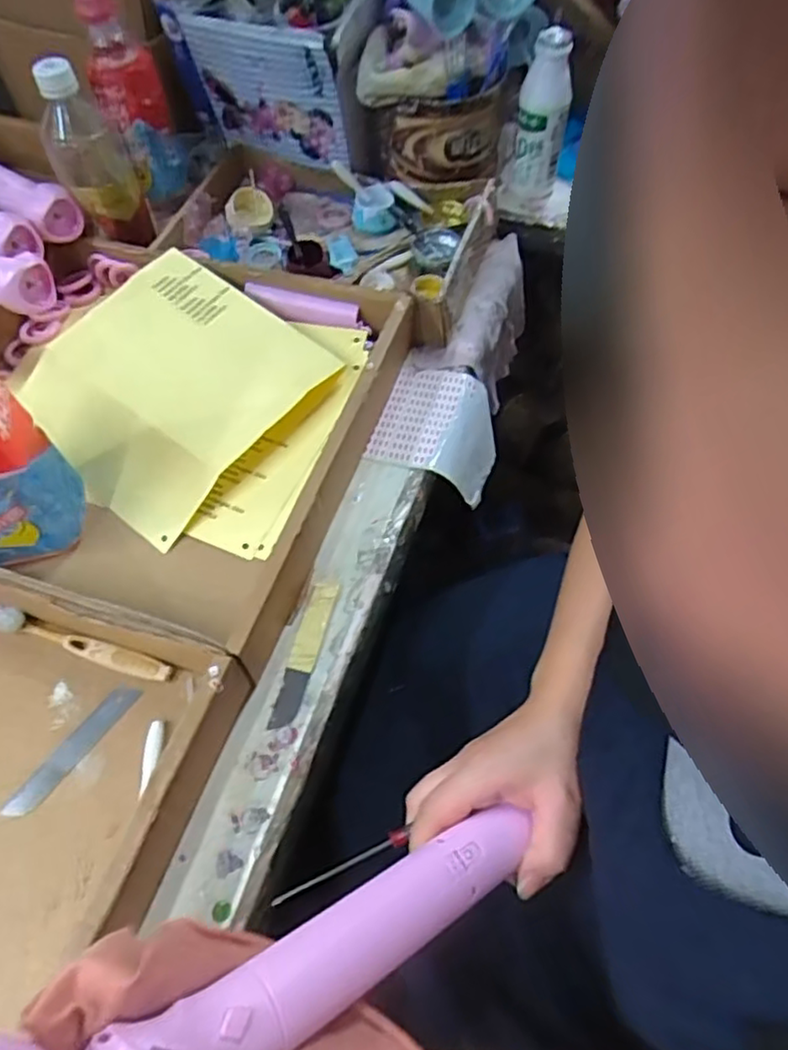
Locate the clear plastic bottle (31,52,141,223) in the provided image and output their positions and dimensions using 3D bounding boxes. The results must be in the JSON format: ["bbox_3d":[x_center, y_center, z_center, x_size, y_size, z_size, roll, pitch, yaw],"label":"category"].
[{"bbox_3d":[-0.275,-0.338,0.602,0.067,0.135,0.052,-28,62,-15],"label":"clear plastic bottle"}]

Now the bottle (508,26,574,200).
[{"bbox_3d":[0.149,-0.408,0.671,0.048,0.145,0.037,7,60,5],"label":"bottle"}]

